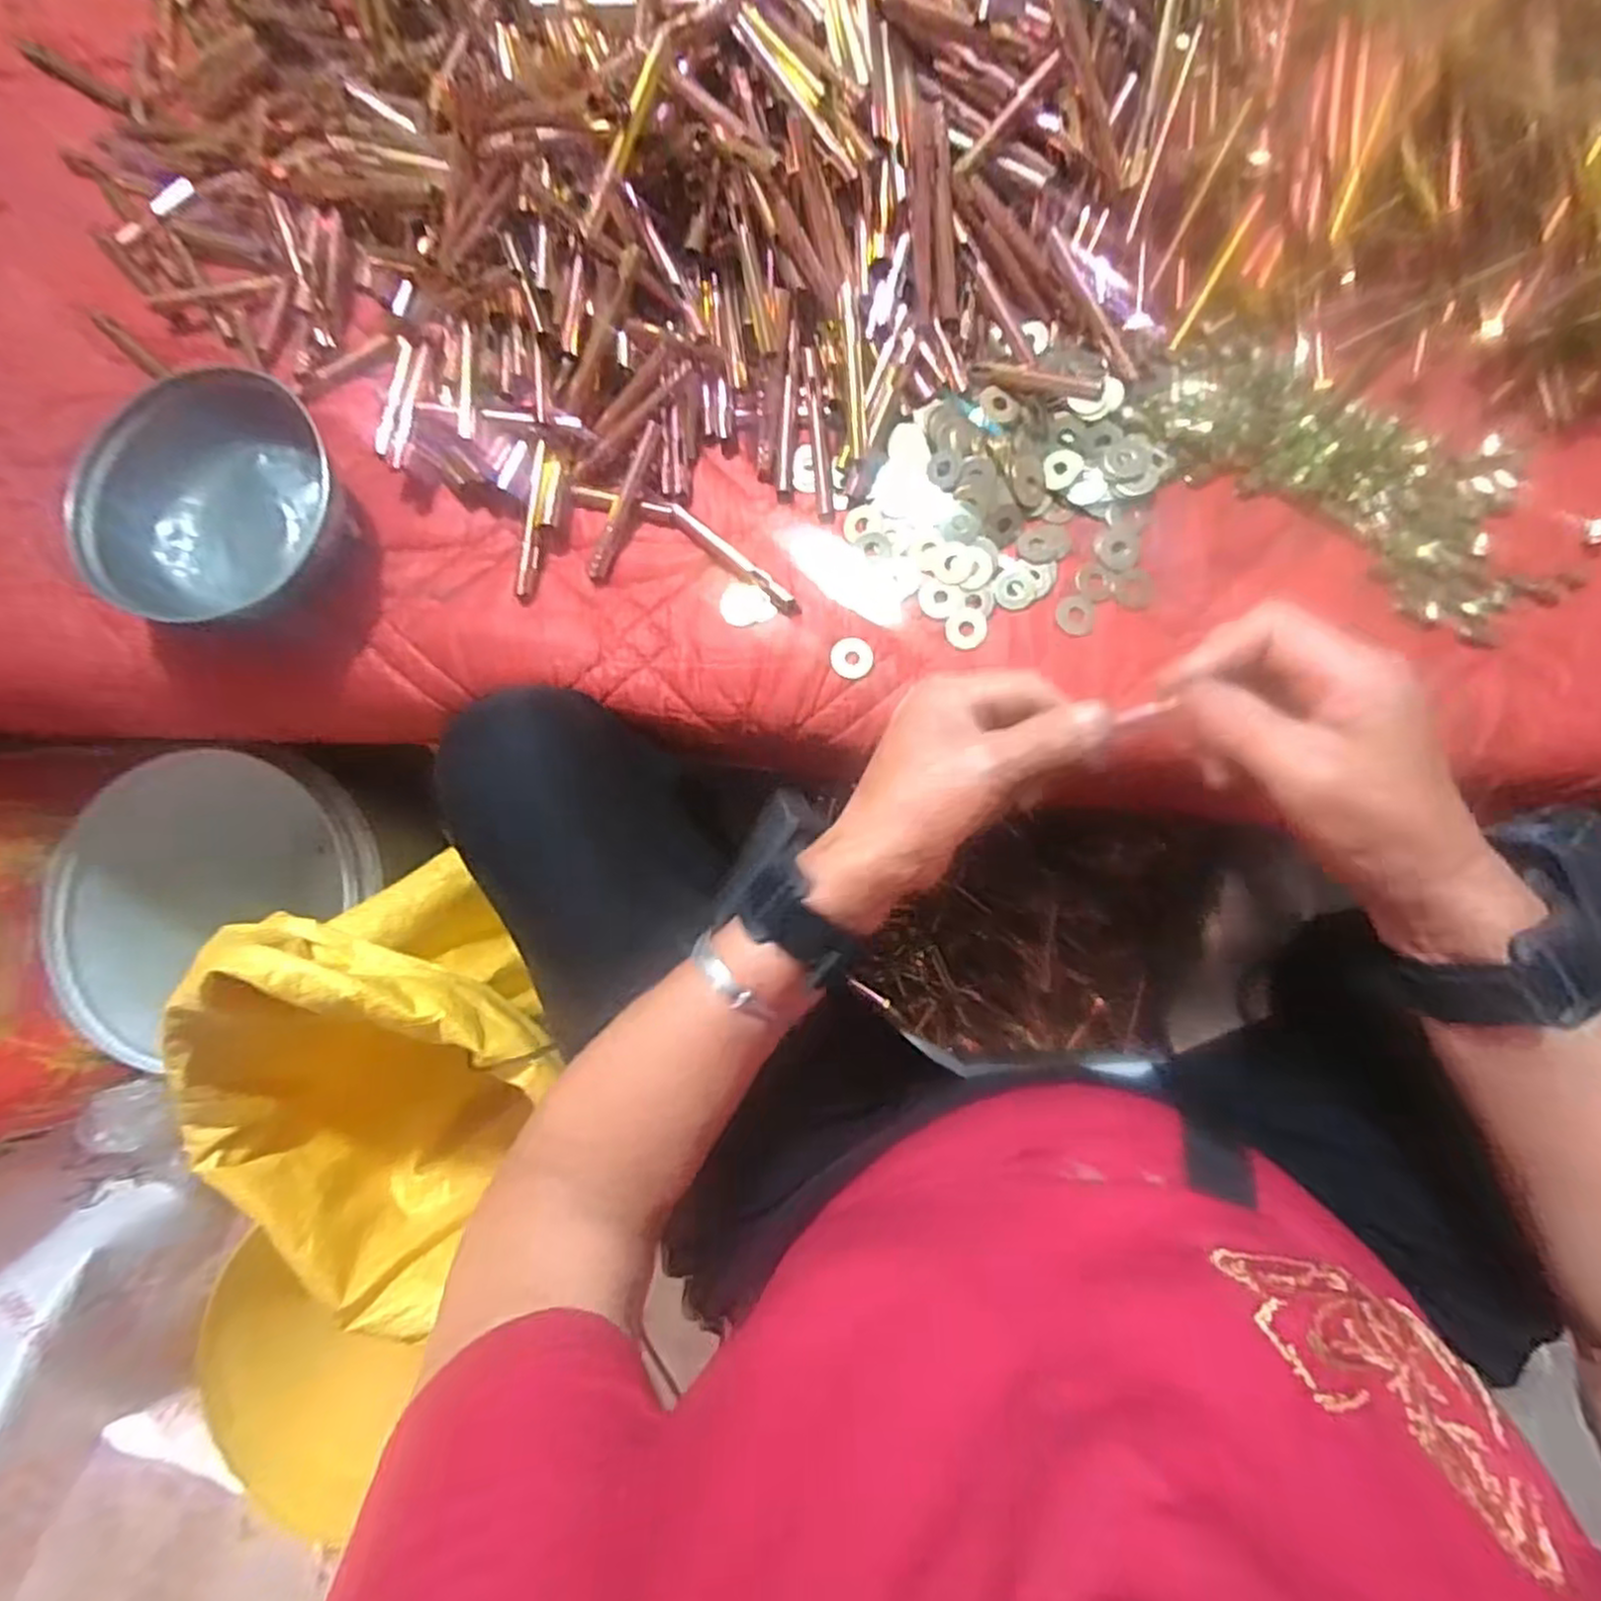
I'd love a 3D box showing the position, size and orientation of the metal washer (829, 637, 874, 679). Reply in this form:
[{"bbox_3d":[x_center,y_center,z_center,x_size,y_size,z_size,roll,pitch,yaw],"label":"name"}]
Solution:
[{"bbox_3d":[0.028,-0.078,0.410,0.023,0.004,0.023,0,86,5],"label":"metal washer"}]

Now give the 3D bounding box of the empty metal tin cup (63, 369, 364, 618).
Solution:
[{"bbox_3d":[-0.319,-0.160,0.424,0.135,0.058,0.144,0,86,5],"label":"empty metal tin cup"}]

